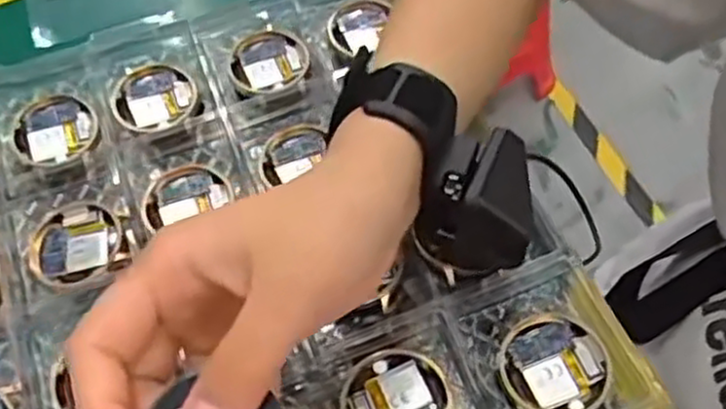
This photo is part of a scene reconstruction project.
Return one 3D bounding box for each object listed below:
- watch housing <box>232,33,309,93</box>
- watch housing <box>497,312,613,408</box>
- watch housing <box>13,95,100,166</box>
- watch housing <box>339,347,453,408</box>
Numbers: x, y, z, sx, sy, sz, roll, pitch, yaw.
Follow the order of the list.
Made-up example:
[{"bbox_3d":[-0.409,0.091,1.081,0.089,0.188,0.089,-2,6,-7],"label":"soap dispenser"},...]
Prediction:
[{"bbox_3d":[-0.050,-0.076,0.403,0.040,0.006,0.042,-3,57,5],"label":"watch housing"},{"bbox_3d":[0.078,0.066,0.306,0.042,0.009,0.042,-3,57,5],"label":"watch housing"},{"bbox_3d":[-0.158,-0.039,0.389,0.041,0.008,0.039,-3,57,5],"label":"watch housing"},{"bbox_3d":[0.013,0.079,0.301,0.042,0.010,0.042,-22,57,-8],"label":"watch housing"}]

